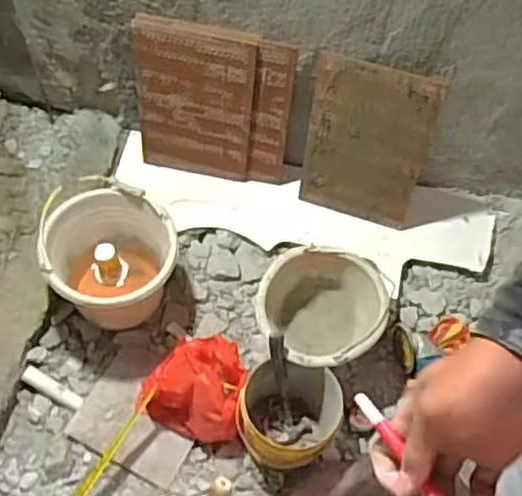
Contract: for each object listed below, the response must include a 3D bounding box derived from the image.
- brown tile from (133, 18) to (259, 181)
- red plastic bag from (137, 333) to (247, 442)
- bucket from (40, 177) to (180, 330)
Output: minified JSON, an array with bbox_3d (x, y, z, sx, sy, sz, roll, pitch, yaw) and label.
[{"bbox_3d":[-0.146,-0.306,1.467,0.250,0.395,0.017,11,53,3],"label":"brown tile"},{"bbox_3d":[-0.143,0.283,1.344,0.206,0.154,0.176,5,62,0],"label":"red plastic bag"},{"bbox_3d":[-0.320,0.019,1.444,0.259,0.242,0.304,-19,65,-12],"label":"bucket"}]

